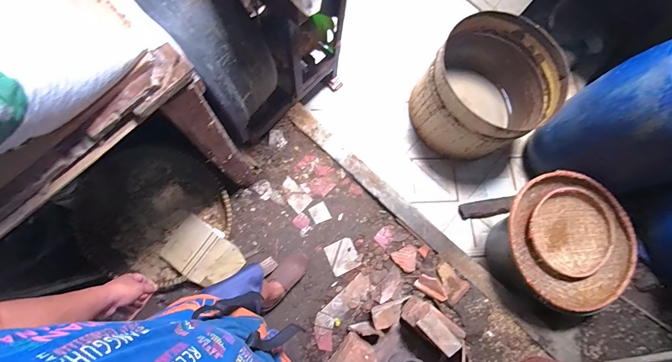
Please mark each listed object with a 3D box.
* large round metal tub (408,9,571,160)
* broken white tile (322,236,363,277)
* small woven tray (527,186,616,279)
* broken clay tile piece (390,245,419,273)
[{"bbox_3d":[0.730,-0.447,1.510,0.591,0.355,0.576,-25,80,-9],"label":"large round metal tub"},{"bbox_3d":[0.033,0.340,1.377,0.139,0.011,0.138,-25,80,-9],"label":"broken white tile"},{"bbox_3d":[1.011,0.223,1.310,0.363,0.084,0.366,42,78,5],"label":"small woven tray"},{"bbox_3d":[0.320,0.352,1.362,0.113,0.011,0.103,-24,80,-9],"label":"broken clay tile piece"}]

